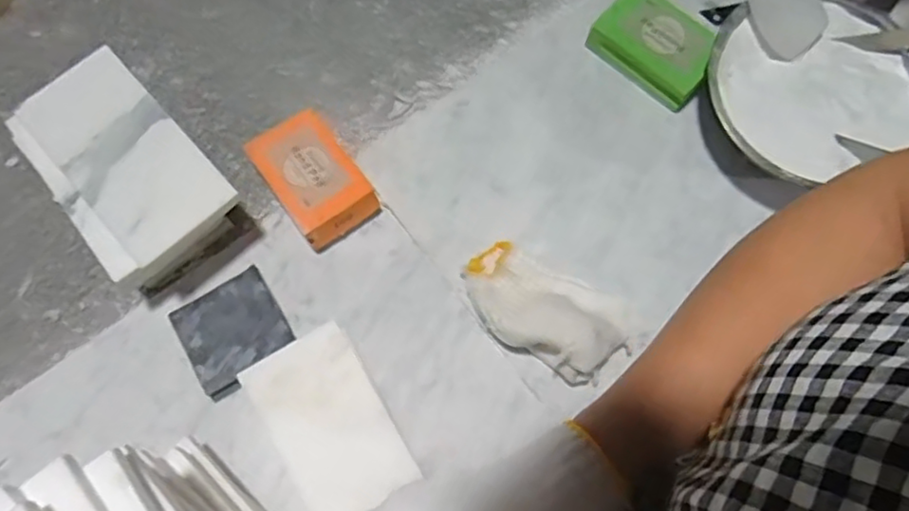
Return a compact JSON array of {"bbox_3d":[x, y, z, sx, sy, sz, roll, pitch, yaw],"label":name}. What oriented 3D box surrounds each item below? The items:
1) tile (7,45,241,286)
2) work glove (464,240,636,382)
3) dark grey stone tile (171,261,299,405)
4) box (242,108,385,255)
[{"bbox_3d":[-0.222,-0.062,0.425,0.089,0.010,0.148,-41,81,-10],"label":"tile"},{"bbox_3d":[0.065,0.038,0.456,0.120,0.036,0.068,24,74,7],"label":"work glove"},{"bbox_3d":[-0.156,0.054,0.460,0.068,0.018,0.071,-30,75,-10],"label":"dark grey stone tile"},{"bbox_3d":[-0.103,-0.055,0.482,0.059,0.043,0.097,-34,76,-11],"label":"box"}]

